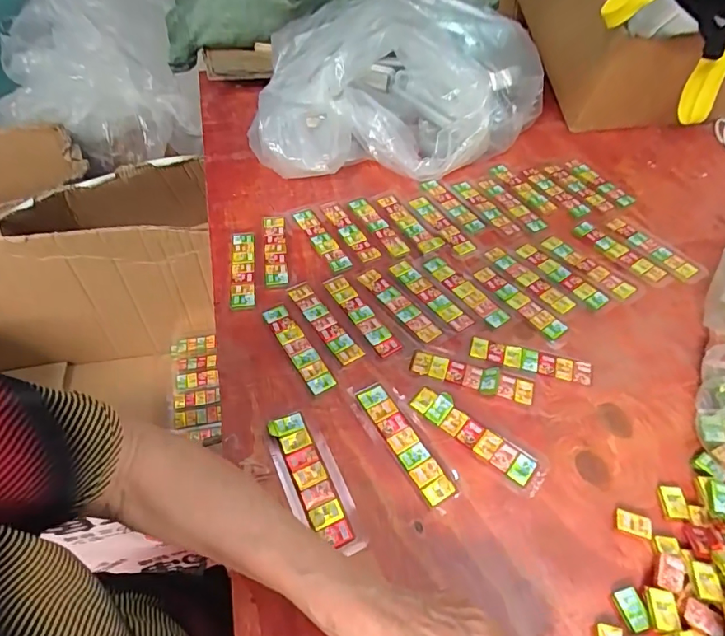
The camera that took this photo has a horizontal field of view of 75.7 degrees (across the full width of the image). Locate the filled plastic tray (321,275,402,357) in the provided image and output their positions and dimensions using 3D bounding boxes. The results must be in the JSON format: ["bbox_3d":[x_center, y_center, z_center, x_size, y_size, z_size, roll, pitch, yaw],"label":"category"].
[{"bbox_3d":[-0.002,-0.005,0.506,0.025,0.004,0.119,-25,56,-22],"label":"filled plastic tray"}]

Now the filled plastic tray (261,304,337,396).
[{"bbox_3d":[-0.066,0.029,0.475,0.024,0.006,0.113,-25,56,-22],"label":"filled plastic tray"}]

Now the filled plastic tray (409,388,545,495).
[{"bbox_3d":[0.101,0.106,0.418,0.125,0.007,0.028,34,57,23],"label":"filled plastic tray"}]

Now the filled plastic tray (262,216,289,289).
[{"bbox_3d":[-0.106,-0.084,0.567,0.027,0.005,0.124,-5,51,-7],"label":"filled plastic tray"}]

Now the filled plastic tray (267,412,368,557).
[{"bbox_3d":[-0.040,0.136,0.390,0.047,0.009,0.126,-21,54,-19],"label":"filled plastic tray"}]

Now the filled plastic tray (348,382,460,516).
[{"bbox_3d":[0.037,0.109,0.415,0.045,0.008,0.127,-24,55,-21],"label":"filled plastic tray"}]

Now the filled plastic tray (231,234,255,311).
[{"bbox_3d":[-0.139,-0.057,0.543,0.027,0.006,0.116,-5,51,-7],"label":"filled plastic tray"}]

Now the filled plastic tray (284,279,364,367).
[{"bbox_3d":[-0.042,0.004,0.497,0.026,0.004,0.117,-26,56,-23],"label":"filled plastic tray"}]

